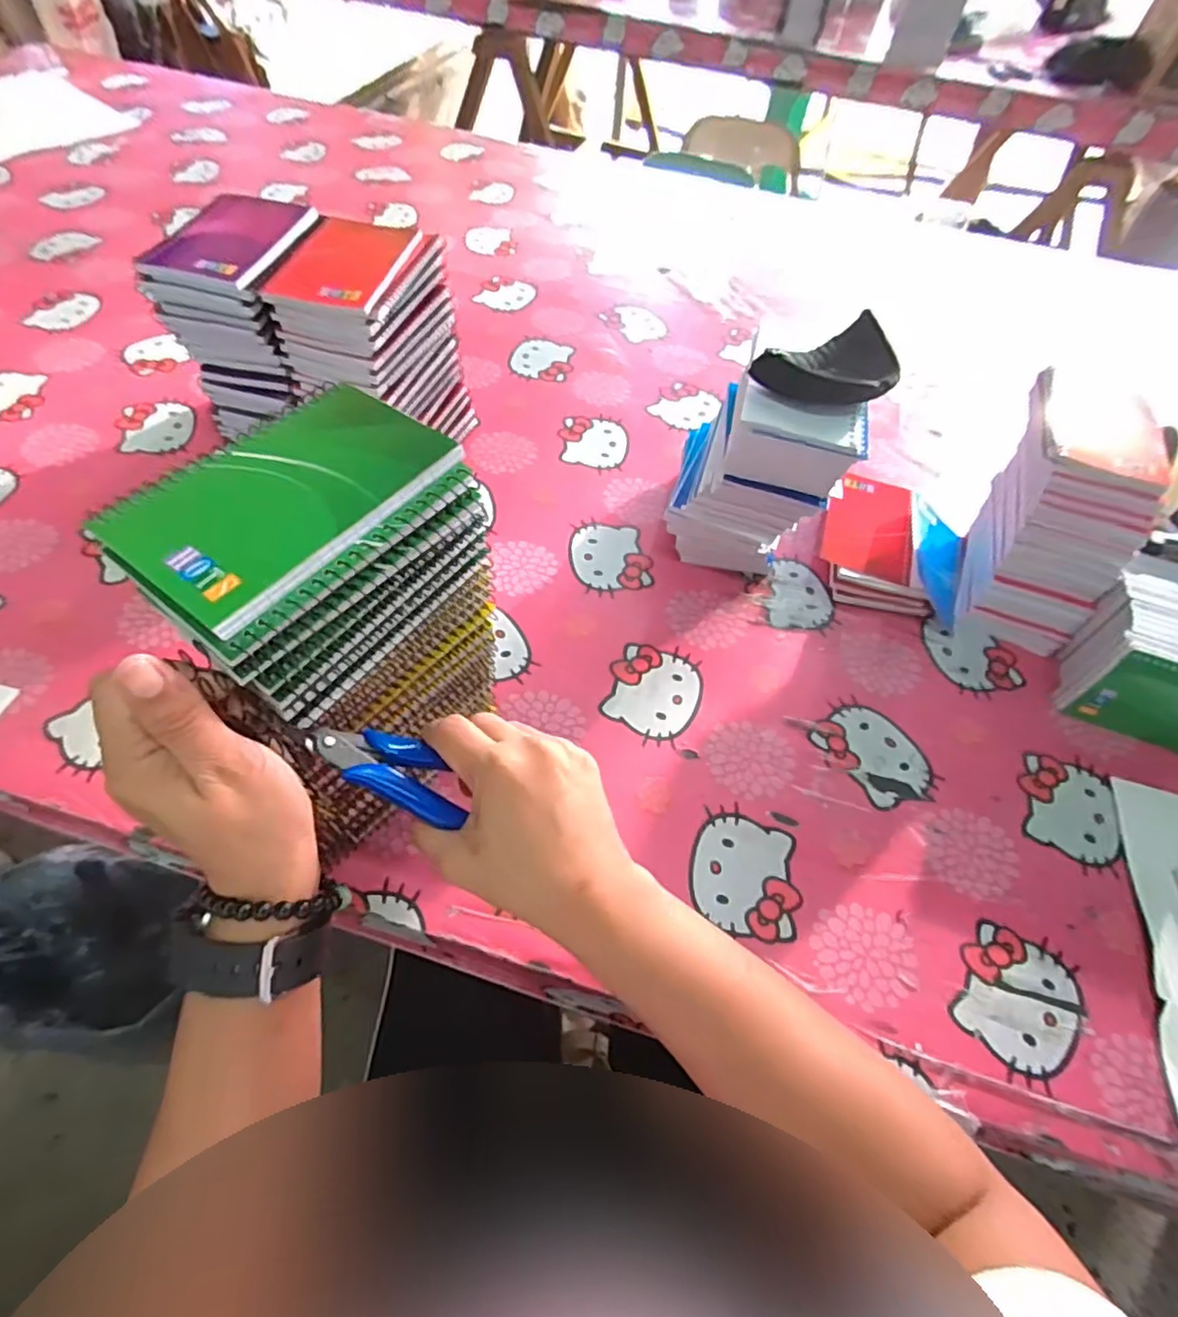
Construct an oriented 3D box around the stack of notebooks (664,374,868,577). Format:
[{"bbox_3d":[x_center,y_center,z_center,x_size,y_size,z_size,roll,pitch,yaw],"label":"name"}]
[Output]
[{"bbox_3d":[0.139,-0.163,0.533,0.116,0.179,0.131,15,57,4],"label":"stack of notebooks"}]

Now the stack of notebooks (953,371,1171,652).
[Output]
[{"bbox_3d":[0.386,-0.121,0.528,0.093,0.157,0.157,15,57,4],"label":"stack of notebooks"}]

